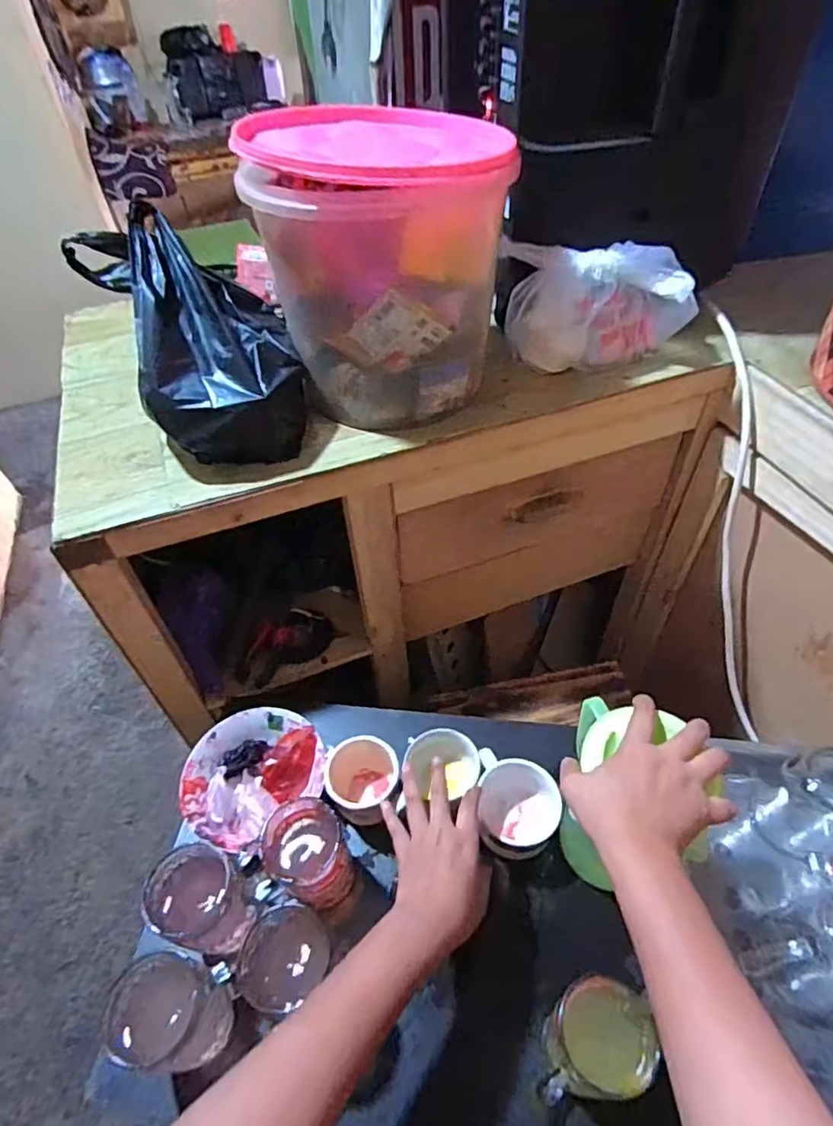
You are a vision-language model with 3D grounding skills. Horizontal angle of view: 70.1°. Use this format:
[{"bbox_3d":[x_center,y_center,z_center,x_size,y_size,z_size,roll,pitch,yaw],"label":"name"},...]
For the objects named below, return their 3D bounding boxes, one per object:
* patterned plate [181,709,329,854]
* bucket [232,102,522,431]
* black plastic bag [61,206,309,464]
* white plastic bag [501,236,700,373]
[{"bbox_3d":[-0.182,0.233,0.663,0.151,0.038,0.137,-35,54,-23],"label":"patterned plate"},{"bbox_3d":[-0.029,-0.310,0.622,0.226,0.247,0.227,-6,48,1],"label":"bucket"},{"bbox_3d":[-0.208,-0.223,0.598,0.165,0.180,0.218,-23,50,-14],"label":"black plastic bag"},{"bbox_3d":[0.204,-0.290,0.682,0.204,0.122,0.083,6,49,11],"label":"white plastic bag"}]

